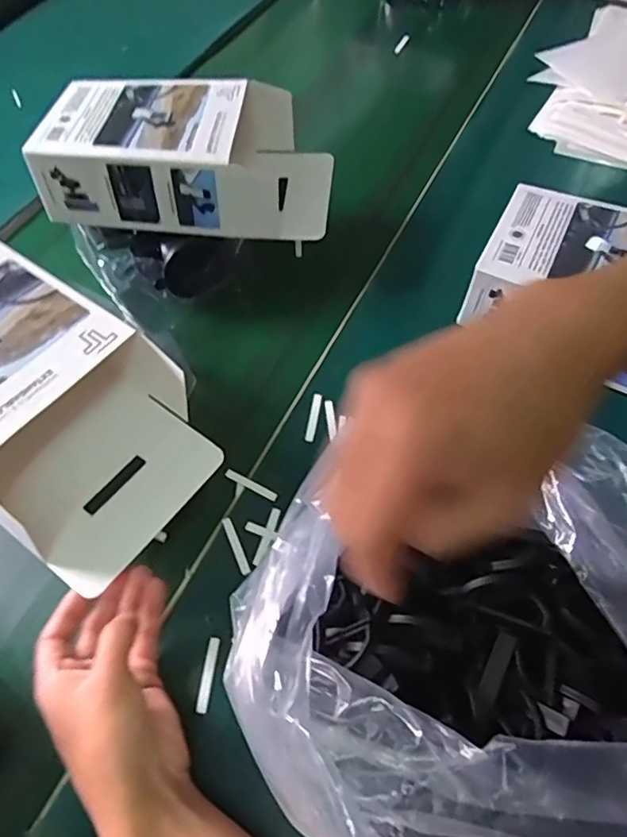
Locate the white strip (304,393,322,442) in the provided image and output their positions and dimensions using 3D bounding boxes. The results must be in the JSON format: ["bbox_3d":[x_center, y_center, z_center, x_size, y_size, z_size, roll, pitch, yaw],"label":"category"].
[{"bbox_3d":[0.000,-0.002,0.469,0.008,0.006,0.047,9,64,8],"label":"white strip"}]

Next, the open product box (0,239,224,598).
[{"bbox_3d":[-0.195,-0.019,0.379,0.239,0.095,0.141,34,70,18],"label":"open product box"}]

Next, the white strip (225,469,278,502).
[{"bbox_3d":[-0.050,0.052,0.437,0.046,0.004,0.007,25,68,15],"label":"white strip"}]

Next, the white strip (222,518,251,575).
[{"bbox_3d":[-0.058,0.095,0.414,0.007,0.004,0.046,-19,65,-19],"label":"white strip"}]

